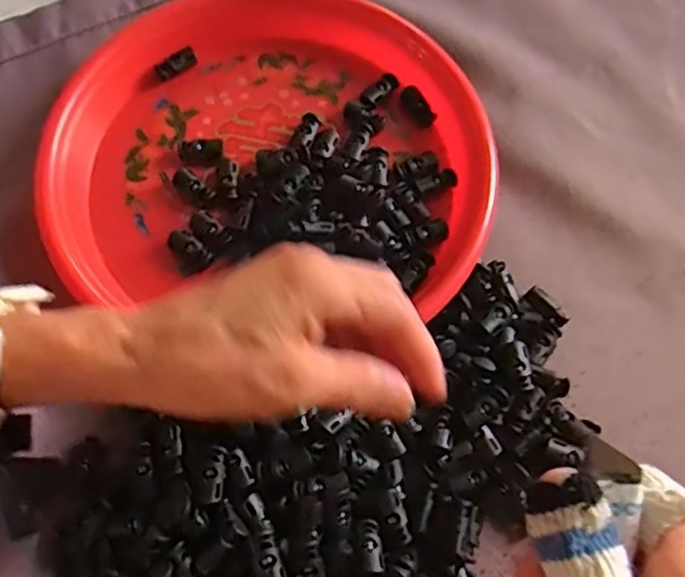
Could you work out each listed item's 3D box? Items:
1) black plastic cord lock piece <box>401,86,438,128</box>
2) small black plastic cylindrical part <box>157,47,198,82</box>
[{"bbox_3d":[0.048,-0.115,0.423,0.011,0.008,0.028,-30,72,-12],"label":"black plastic cord lock piece"},{"bbox_3d":[-0.108,-0.146,0.435,0.028,0.008,0.010,-35,73,-14],"label":"small black plastic cylindrical part"}]

